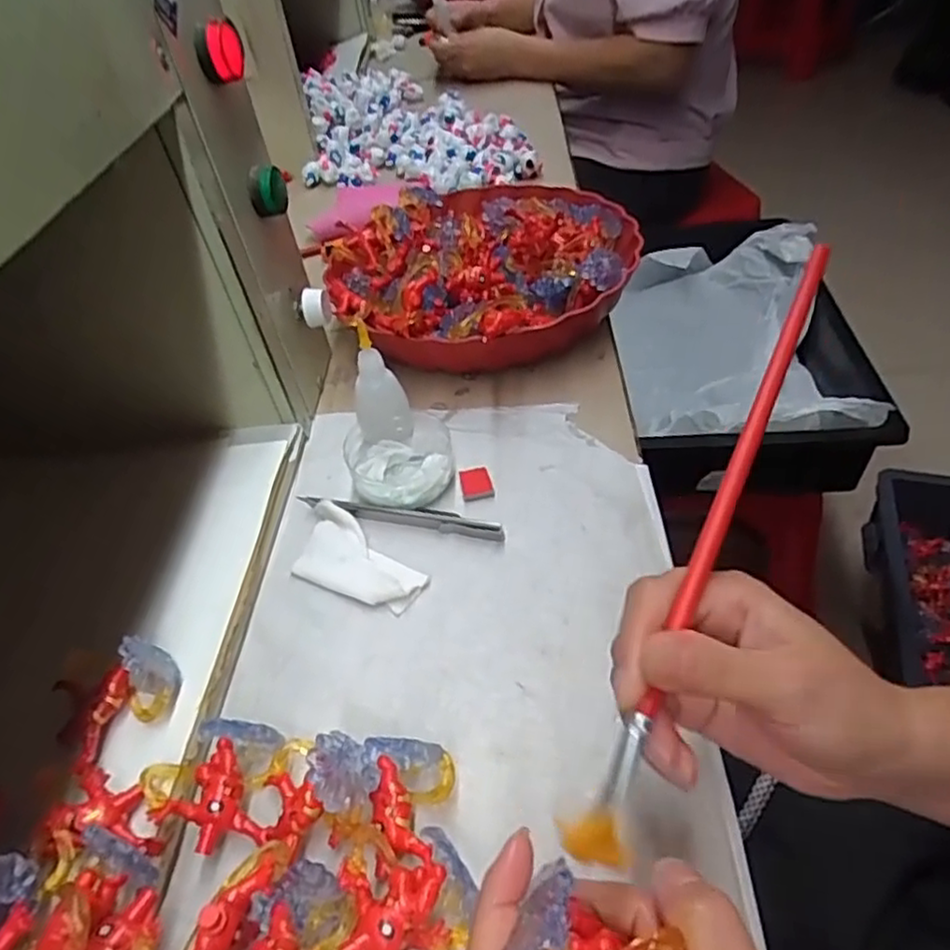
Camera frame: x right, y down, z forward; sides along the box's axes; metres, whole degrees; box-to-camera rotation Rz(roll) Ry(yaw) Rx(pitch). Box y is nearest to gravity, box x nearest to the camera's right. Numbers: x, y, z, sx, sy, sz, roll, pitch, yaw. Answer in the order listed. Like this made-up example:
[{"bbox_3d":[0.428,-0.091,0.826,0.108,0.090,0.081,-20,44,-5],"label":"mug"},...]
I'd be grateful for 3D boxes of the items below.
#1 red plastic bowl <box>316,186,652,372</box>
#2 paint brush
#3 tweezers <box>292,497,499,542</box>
[{"bbox_3d":[0.004,-0.164,0.540,0.235,0.068,0.248,8,46,18],"label":"red plastic bowl"},{"bbox_3d":[0.089,0.011,0.244,0.016,0.010,0.247,19,69,25],"label":"paint brush"},{"bbox_3d":[-0.044,0.024,0.402,0.125,0.009,0.009,6,46,16],"label":"tweezers"}]

